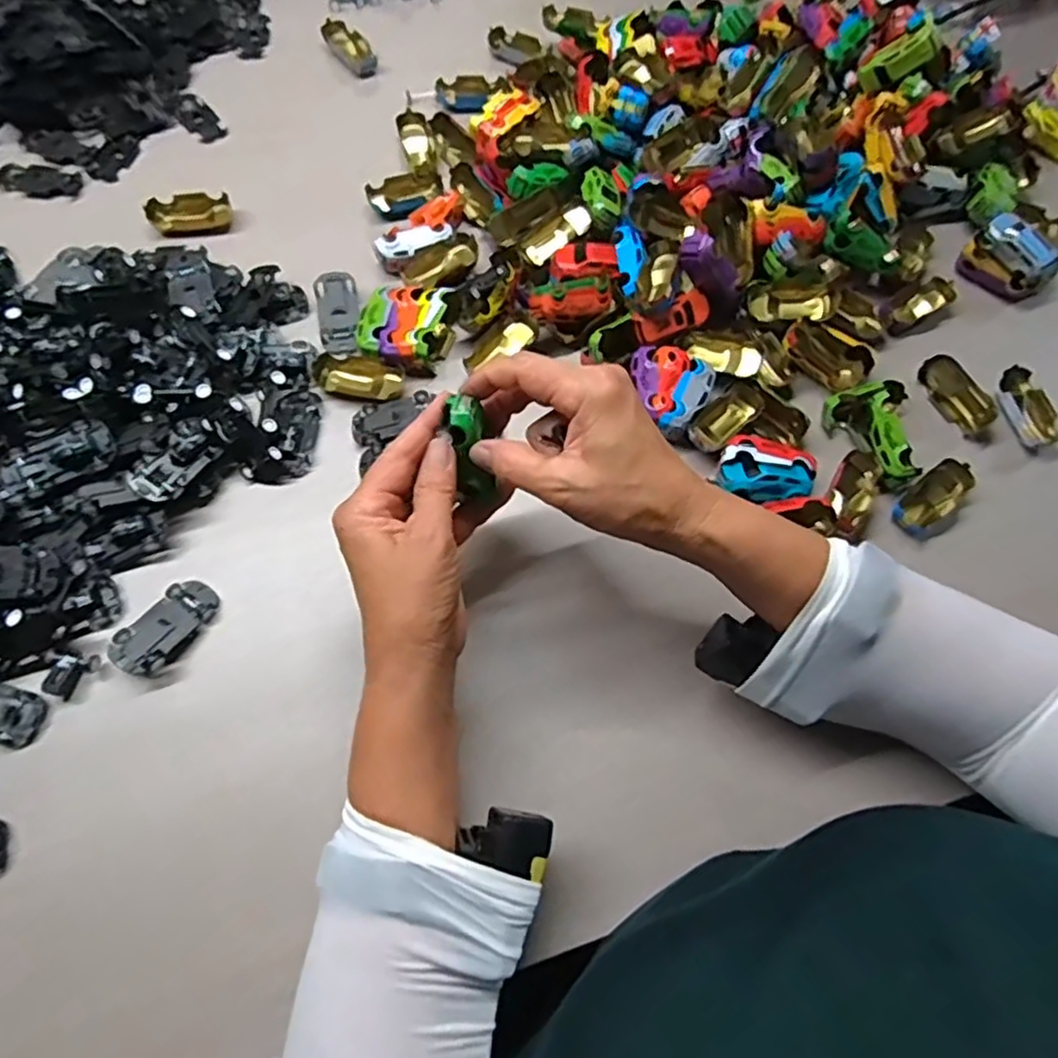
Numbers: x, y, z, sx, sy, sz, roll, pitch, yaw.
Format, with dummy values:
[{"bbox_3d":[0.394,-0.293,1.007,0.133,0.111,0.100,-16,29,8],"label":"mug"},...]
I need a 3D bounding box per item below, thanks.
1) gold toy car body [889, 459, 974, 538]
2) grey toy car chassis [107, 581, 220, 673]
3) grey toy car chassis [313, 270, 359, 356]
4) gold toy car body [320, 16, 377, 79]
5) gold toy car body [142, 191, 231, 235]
[{"bbox_3d":[0.285,-0.020,0.471,0.062,0.020,0.034,-36,73,-17],"label":"gold toy car body"},{"bbox_3d":[-0.221,0.060,0.409,0.033,0.011,0.064,31,55,8],"label":"grey toy car chassis"},{"bbox_3d":[-0.145,-0.163,0.510,0.031,0.013,0.074,-9,67,-7],"label":"grey toy car chassis"},{"bbox_3d":[-0.170,-0.457,0.638,0.032,0.018,0.063,-35,72,-17],"label":"gold toy car body"},{"bbox_3d":[-0.275,-0.257,0.545,0.061,0.014,0.034,-3,66,-4],"label":"gold toy car body"}]

